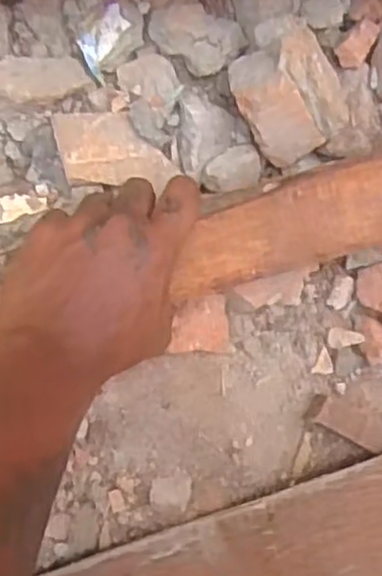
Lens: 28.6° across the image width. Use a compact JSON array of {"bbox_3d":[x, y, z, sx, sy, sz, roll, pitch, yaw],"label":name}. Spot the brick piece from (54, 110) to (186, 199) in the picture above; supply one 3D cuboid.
[{"bbox_3d":[-0.049,-0.095,0.514,0.085,0.012,0.048,-4,87,-24],"label":"brick piece"}]

